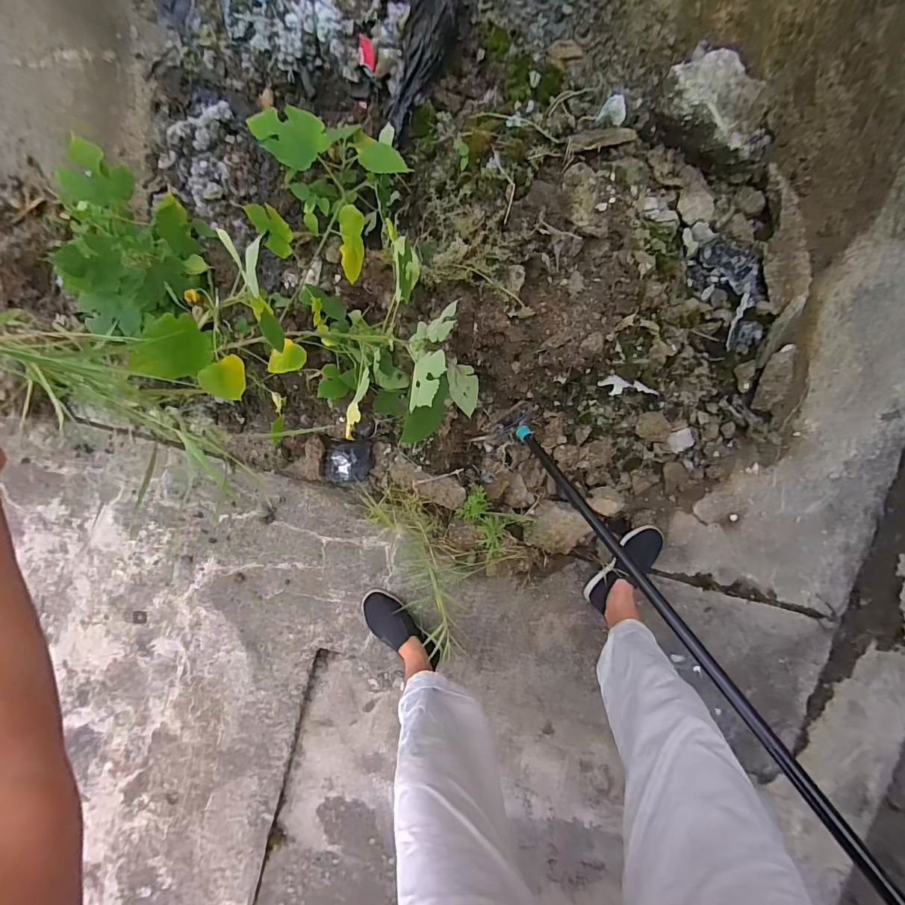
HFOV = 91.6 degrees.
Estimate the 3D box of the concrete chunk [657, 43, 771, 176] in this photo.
[{"bbox_3d":[0.531,-0.679,0.892,0.243,0.111,0.139,36,95,-4],"label":"concrete chunk"}]

